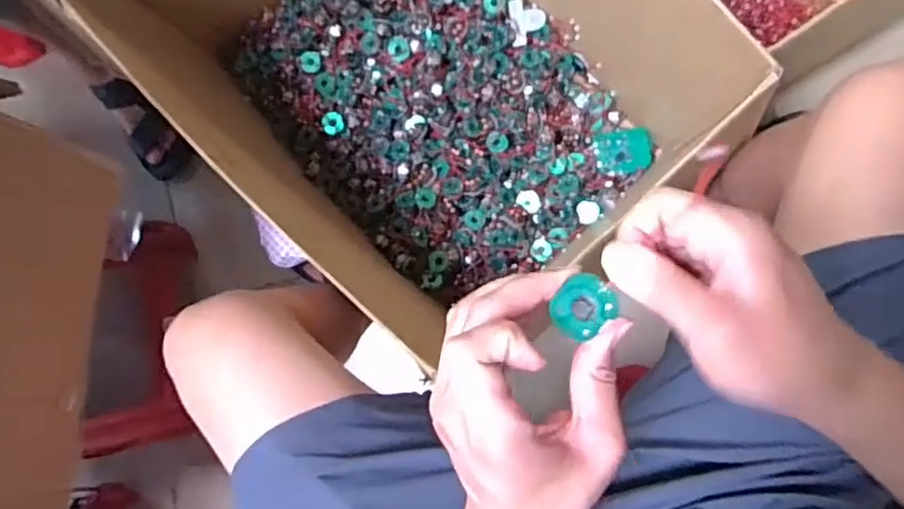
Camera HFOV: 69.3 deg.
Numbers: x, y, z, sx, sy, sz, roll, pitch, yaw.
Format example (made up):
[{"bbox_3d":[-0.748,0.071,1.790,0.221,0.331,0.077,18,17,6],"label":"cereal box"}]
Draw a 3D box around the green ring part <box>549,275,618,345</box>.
[{"bbox_3d":[0.063,0.025,0.317,0.027,0.006,0.031,42,92,5],"label":"green ring part"}]

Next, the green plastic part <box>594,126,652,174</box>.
[{"bbox_3d":[0.273,-0.164,1.033,0.091,0.014,0.069,-9,88,5],"label":"green plastic part"}]

